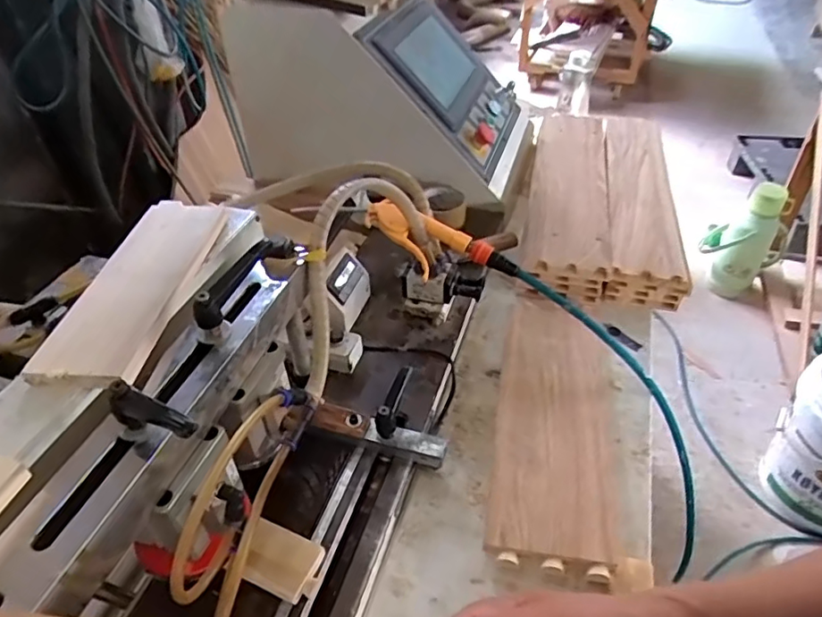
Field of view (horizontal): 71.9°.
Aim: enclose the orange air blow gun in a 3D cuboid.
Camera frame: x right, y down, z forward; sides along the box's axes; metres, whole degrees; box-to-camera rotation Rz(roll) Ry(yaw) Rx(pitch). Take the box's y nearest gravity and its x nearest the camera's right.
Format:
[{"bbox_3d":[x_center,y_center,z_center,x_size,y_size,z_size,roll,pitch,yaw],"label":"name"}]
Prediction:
[{"bbox_3d":[0.036,-0.073,0.675,0.187,0.050,0.072,18,40,-11],"label":"orange air blow gun"}]

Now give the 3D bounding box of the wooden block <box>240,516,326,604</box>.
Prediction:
[{"bbox_3d":[-0.115,0.225,0.507,0.071,0.006,0.051,20,51,12],"label":"wooden block"}]

